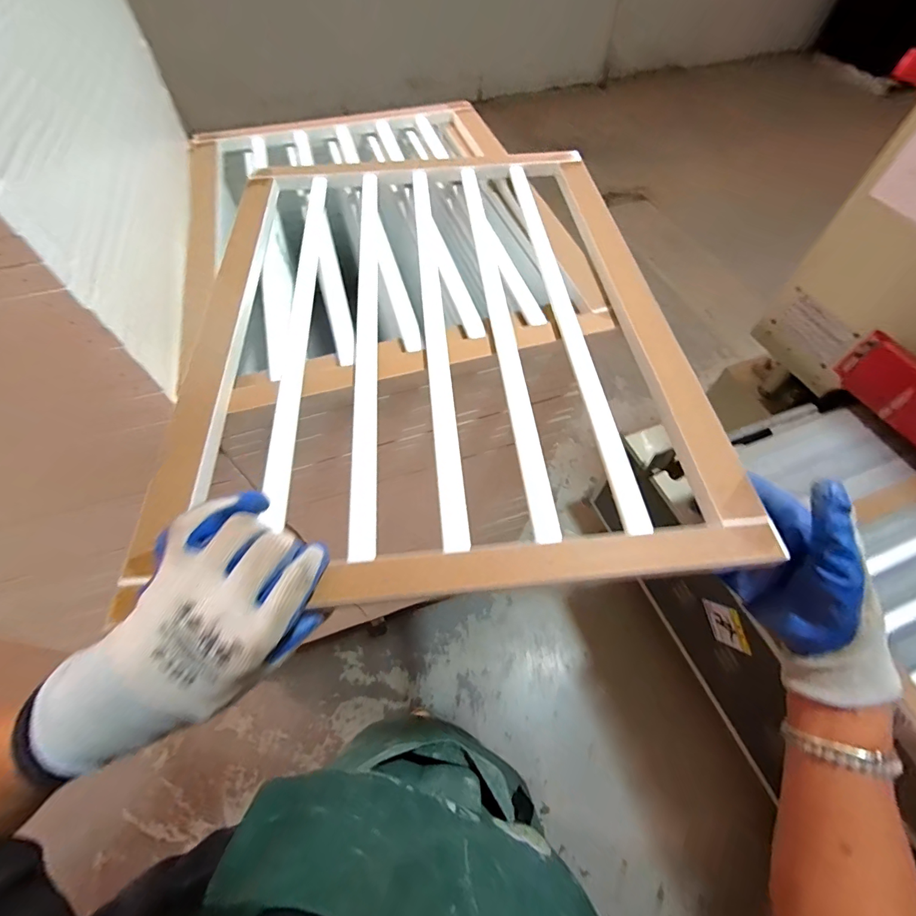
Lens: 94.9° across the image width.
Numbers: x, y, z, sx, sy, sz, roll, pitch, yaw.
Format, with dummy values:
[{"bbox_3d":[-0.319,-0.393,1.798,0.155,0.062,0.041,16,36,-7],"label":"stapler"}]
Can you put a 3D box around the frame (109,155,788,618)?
[{"bbox_3d":[-0.021,-0.164,0.446,0.459,0.025,0.619,-4,57,-2],"label":"frame"}]

